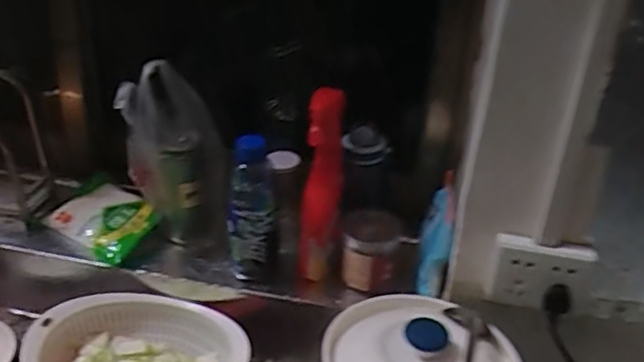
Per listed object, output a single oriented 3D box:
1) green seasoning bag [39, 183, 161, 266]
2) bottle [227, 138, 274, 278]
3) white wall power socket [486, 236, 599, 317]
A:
[{"bbox_3d":[-0.349,0.069,0.985,0.160,0.062,0.122,26,35,36],"label":"green seasoning bag"},{"bbox_3d":[-0.095,0.040,0.847,0.064,0.201,0.051,-4,29,-15],"label":"bottle"},{"bbox_3d":[0.262,0.112,0.731,0.115,0.087,0.020,8,28,7],"label":"white wall power socket"}]

